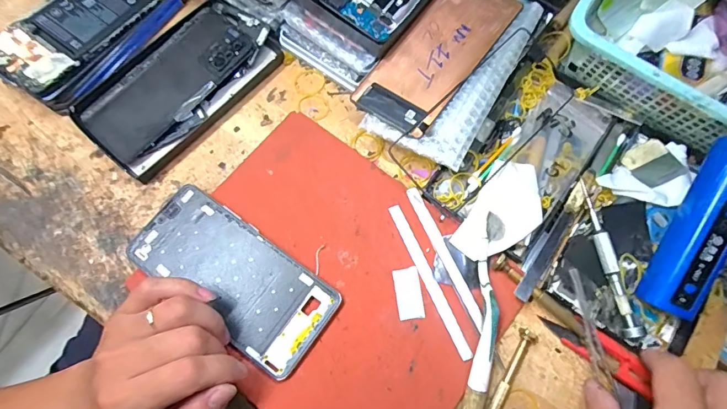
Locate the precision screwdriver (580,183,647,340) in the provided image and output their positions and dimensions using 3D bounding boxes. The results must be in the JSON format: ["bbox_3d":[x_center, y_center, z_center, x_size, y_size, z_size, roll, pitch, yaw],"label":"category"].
[{"bbox_3d":[0.191,0.041,0.333,0.013,0.012,0.123,-8,72,-3],"label":"precision screwdriver"}]

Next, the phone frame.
[{"bbox_3d":[-0.100,0.055,0.330,0.159,0.005,0.075,37,77,8],"label":"phone frame"}]

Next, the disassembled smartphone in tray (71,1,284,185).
[{"bbox_3d":[-0.167,-0.110,0.391,0.097,0.019,0.176,41,76,12],"label":"disassembled smartphone in tray"}]

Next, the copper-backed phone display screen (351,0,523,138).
[{"bbox_3d":[0.064,-0.130,0.364,0.071,0.005,0.155,36,80,16],"label":"copper-backed phone display screen"}]

